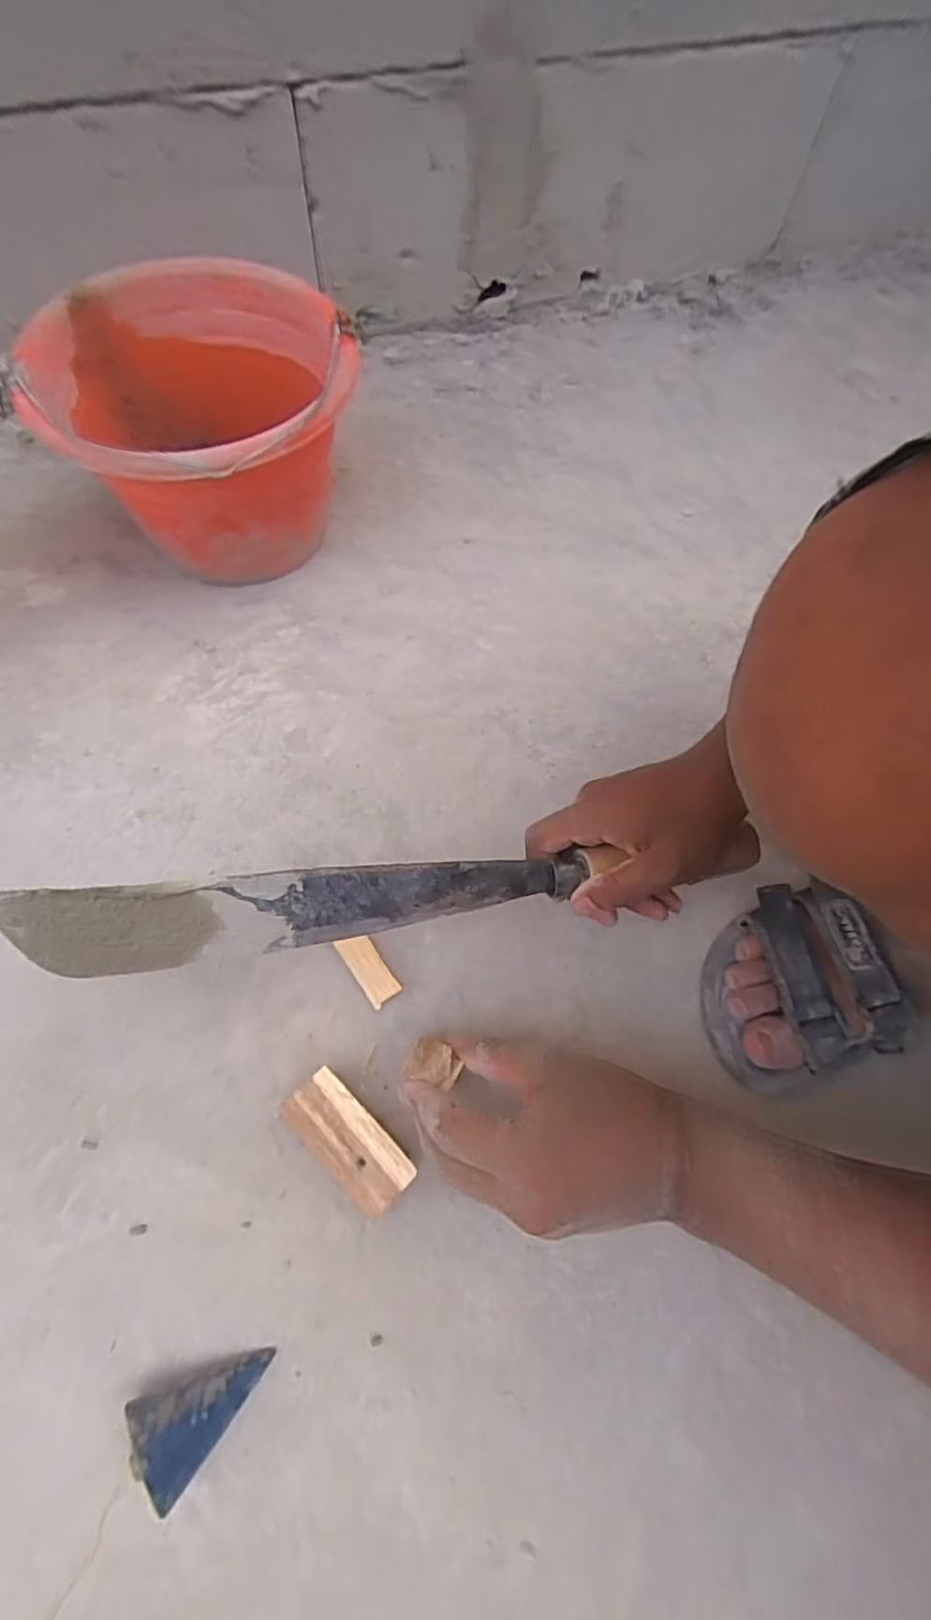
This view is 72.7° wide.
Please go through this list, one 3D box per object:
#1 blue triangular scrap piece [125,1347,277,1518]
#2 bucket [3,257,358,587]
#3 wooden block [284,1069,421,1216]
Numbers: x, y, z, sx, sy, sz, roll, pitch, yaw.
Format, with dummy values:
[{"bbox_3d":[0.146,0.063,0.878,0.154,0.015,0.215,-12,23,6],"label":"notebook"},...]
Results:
[{"bbox_3d":[-0.137,0.295,0.316,0.044,0.044,0.060,34,67,14],"label":"blue triangular scrap piece"},{"bbox_3d":[-0.212,-0.306,0.540,0.234,0.170,0.237,1,64,-2],"label":"bucket"},{"bbox_3d":[-0.068,0.195,0.375,0.080,0.035,0.035,41,69,16],"label":"wooden block"}]

